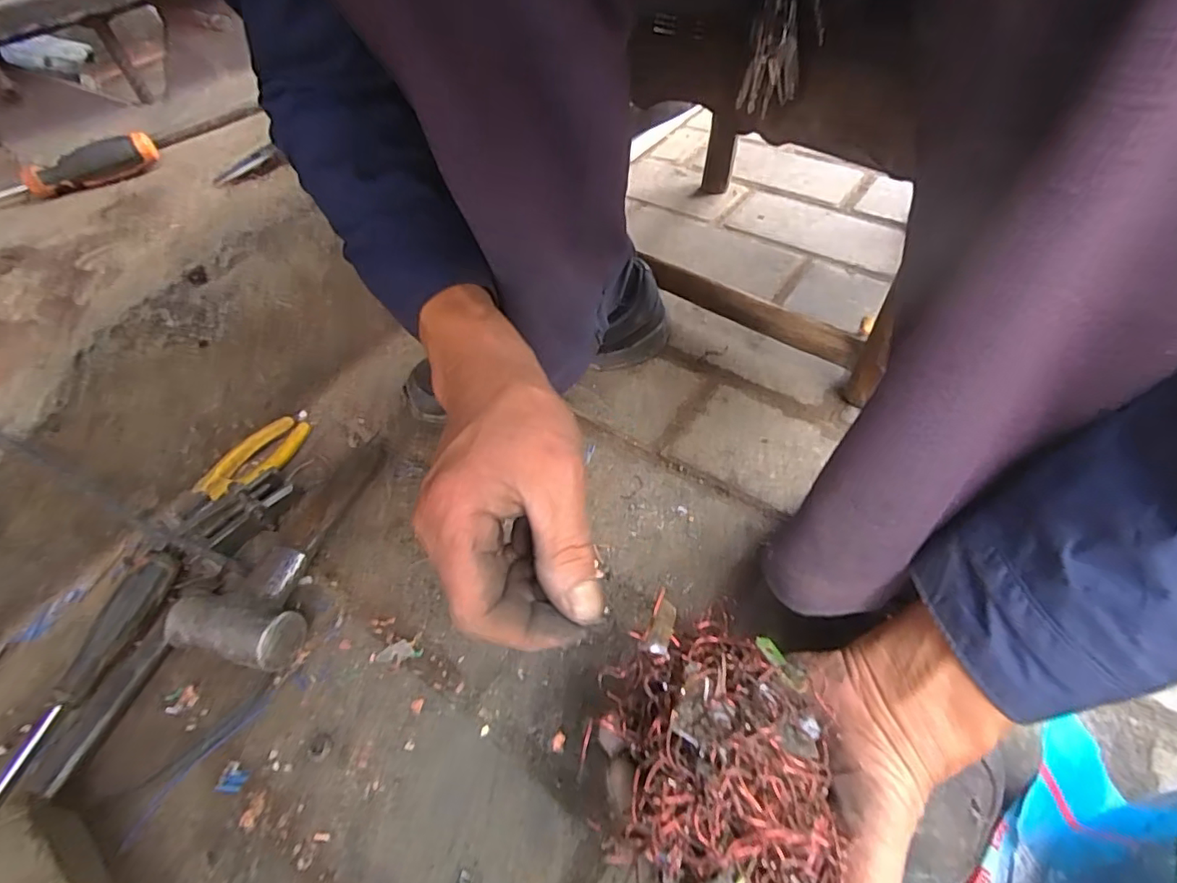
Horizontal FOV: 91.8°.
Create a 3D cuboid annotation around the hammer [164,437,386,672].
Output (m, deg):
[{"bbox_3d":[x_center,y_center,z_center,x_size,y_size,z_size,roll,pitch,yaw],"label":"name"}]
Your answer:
[{"bbox_3d":[-0.230,0.071,0.463,0.091,0.047,0.212,9,51,11],"label":"hammer"}]

